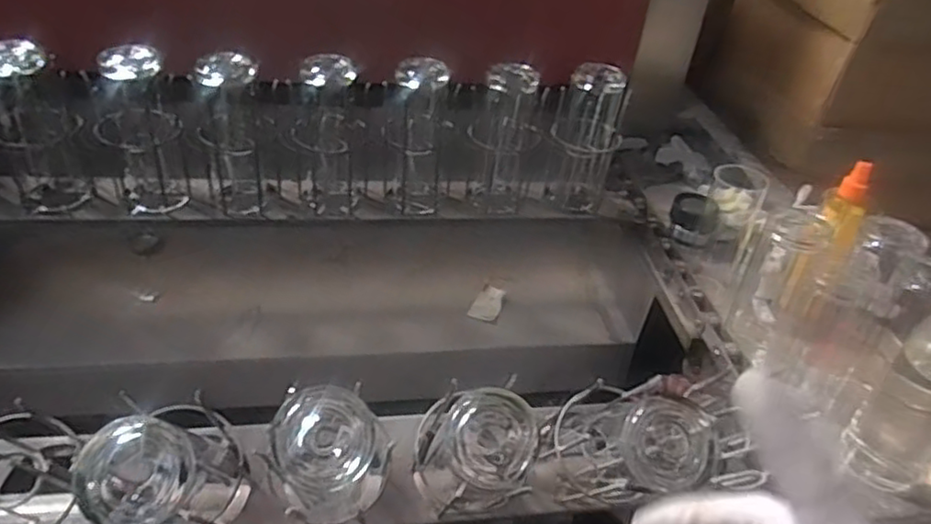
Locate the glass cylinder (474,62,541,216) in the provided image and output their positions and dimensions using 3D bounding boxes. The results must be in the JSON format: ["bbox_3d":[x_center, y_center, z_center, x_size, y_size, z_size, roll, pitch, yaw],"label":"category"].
[{"bbox_3d":[0.053,-0.167,0.888,0.077,0.196,0.063,5,38,-4],"label":"glass cylinder"}]

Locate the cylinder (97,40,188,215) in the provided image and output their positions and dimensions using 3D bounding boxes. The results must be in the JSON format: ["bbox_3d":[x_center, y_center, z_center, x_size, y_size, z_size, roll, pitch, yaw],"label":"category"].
[{"bbox_3d":[-0.395,-0.156,0.802,0.074,0.203,0.066,-16,44,-27],"label":"cylinder"}]

